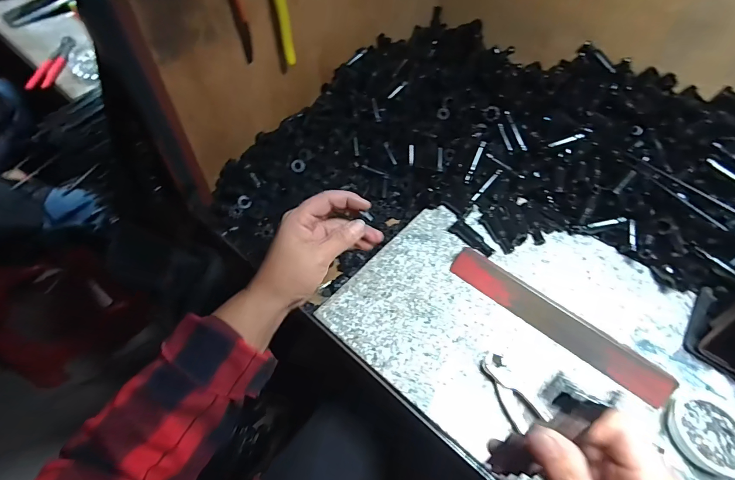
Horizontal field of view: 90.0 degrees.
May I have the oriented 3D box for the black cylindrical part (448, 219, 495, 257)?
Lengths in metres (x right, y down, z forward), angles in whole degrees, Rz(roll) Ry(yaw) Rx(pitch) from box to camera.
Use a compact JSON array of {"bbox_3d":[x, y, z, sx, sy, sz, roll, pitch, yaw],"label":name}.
[{"bbox_3d":[0.143,-0.002,0.505,0.066,0.021,0.016,38,60,24],"label":"black cylindrical part"}]

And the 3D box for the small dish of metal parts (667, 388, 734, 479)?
[{"bbox_3d":[0.339,0.185,0.358,0.076,0.018,0.078,9,53,4],"label":"small dish of metal parts"}]

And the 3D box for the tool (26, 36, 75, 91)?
[{"bbox_3d":[-0.641,-0.367,0.758,0.039,0.017,0.190,-3,53,-5],"label":"tool"}]

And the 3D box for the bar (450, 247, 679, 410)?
[{"bbox_3d":[0.216,0.092,0.431,0.255,0.019,0.031,36,60,22],"label":"bar"}]

